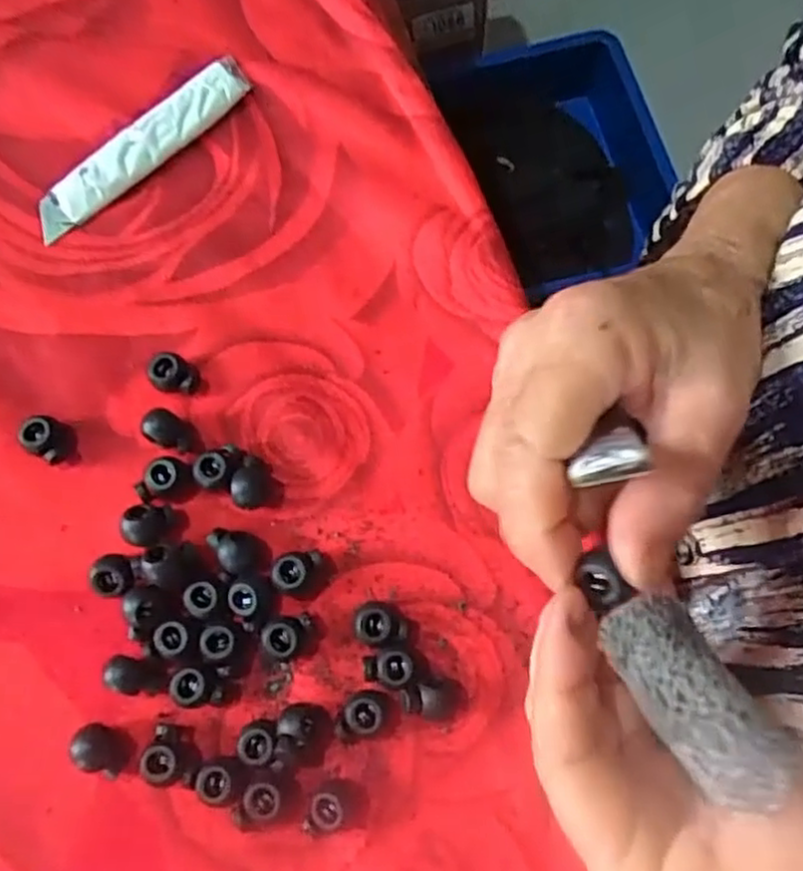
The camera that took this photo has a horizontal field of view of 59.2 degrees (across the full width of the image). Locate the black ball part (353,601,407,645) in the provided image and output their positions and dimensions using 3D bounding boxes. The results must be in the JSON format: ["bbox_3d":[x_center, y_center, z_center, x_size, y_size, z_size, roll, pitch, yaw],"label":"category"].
[{"bbox_3d":[-0.008,0.066,0.251,0.019,0.009,0.014,-3,72,2],"label":"black ball part"}]

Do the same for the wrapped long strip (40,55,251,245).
[{"bbox_3d":[-0.111,-0.124,0.301,0.107,0.012,0.019,-40,75,-9],"label":"wrapped long strip"}]

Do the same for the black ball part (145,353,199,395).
[{"bbox_3d":[-0.088,-0.023,0.274,0.018,0.010,0.014,23,75,10],"label":"black ball part"}]

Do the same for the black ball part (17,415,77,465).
[{"bbox_3d":[-0.133,0.001,0.267,0.017,0.012,0.015,33,77,12],"label":"black ball part"}]

